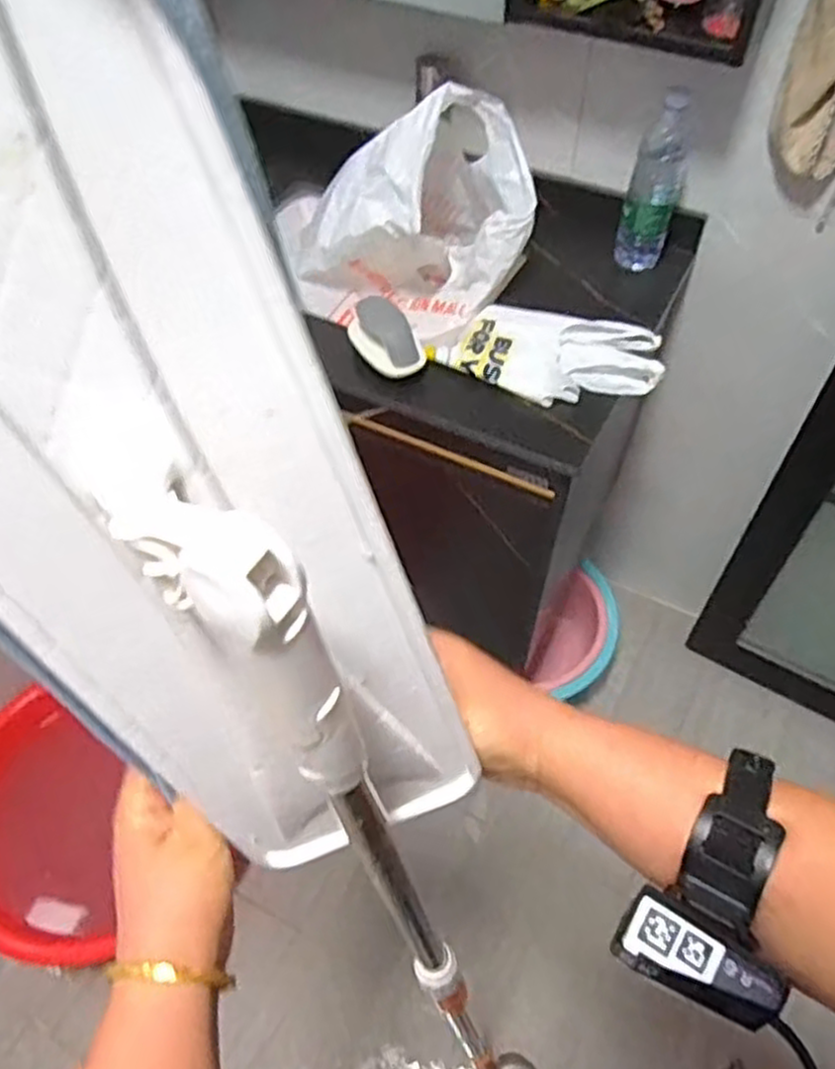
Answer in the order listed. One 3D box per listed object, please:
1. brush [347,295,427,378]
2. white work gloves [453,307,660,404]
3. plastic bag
[{"bbox_3d":[-0.035,-0.228,0.874,0.063,0.045,0.101,-31,58,-24],"label":"brush"},{"bbox_3d":[0.160,-0.209,0.888,0.237,0.029,0.138,22,54,16],"label":"white work gloves"},{"bbox_3d":[0.003,-0.387,0.935,0.269,0.246,0.206,13,52,9],"label":"plastic bag"}]

